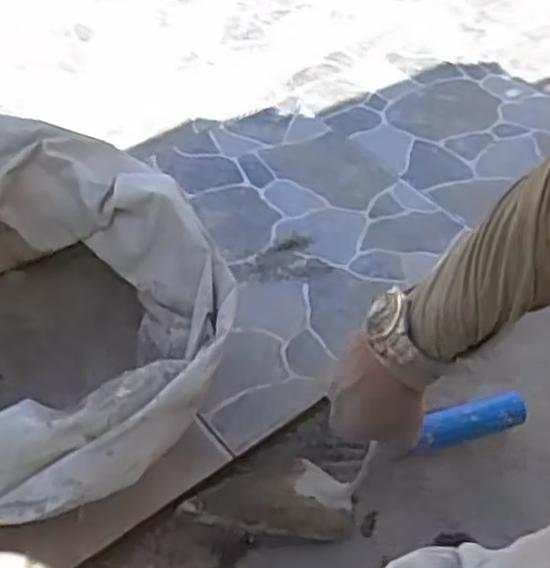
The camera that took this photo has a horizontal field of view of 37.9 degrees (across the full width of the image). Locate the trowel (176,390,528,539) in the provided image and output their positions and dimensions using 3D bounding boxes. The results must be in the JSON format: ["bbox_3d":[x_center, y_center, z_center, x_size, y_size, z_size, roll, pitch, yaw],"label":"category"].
[{"bbox_3d":[0.084,0.161,0.709,0.328,0.055,0.078,-17,52,-17],"label":"trowel"}]

